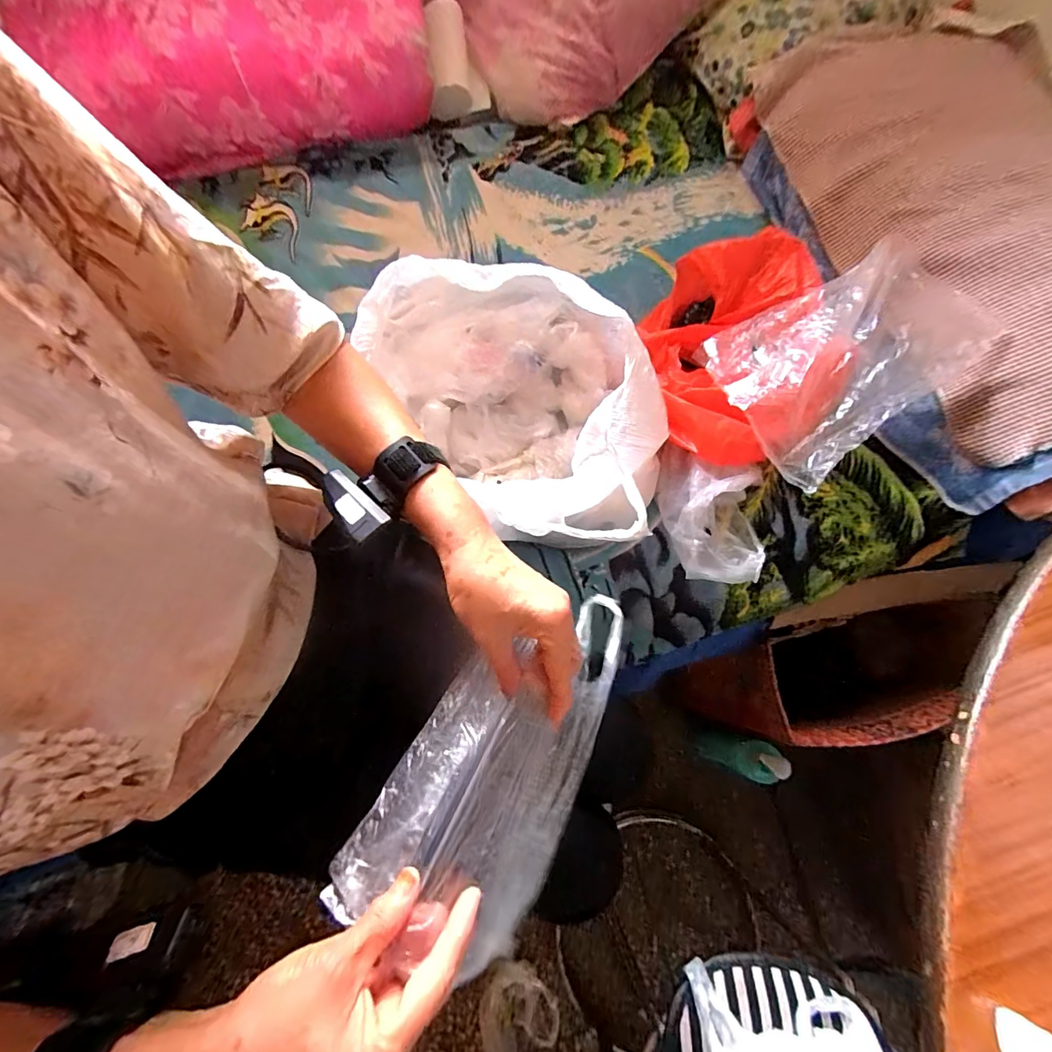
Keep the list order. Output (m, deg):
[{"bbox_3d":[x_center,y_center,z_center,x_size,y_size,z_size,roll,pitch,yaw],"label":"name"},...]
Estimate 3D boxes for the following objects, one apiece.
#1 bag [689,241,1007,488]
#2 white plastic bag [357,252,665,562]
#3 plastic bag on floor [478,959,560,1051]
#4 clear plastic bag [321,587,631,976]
[{"bbox_3d":[0.371,-0.206,0.534,0.306,0.059,0.202,-33,75,-10],"label":"bag"},{"bbox_3d":[0.018,-0.149,0.531,0.235,0.206,0.367,-38,76,-12],"label":"white plastic bag"},{"bbox_3d":[-0.009,0.897,0.803,0.137,0.039,0.234,-9,72,-3],"label":"plastic bag on floor"},{"bbox_3d":[-0.009,0.171,0.357,0.132,0.070,0.275,31,74,9],"label":"clear plastic bag"}]

